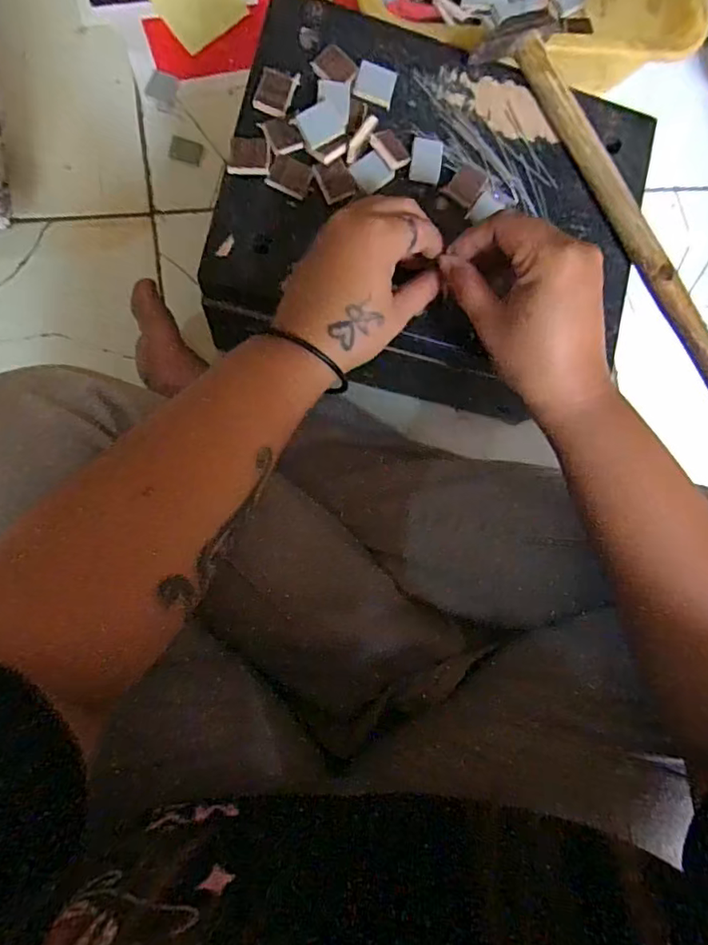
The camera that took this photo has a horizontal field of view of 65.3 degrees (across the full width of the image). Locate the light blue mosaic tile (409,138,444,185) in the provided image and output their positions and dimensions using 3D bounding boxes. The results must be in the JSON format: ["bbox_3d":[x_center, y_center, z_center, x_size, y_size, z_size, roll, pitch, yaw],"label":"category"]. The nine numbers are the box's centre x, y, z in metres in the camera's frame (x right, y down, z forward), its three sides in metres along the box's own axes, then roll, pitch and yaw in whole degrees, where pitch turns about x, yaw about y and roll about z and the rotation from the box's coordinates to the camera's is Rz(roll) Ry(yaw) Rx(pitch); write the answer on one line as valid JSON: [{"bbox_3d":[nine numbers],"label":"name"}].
[{"bbox_3d":[0.047,-0.202,0.359,0.020,0.004,0.027,9,85,-8],"label":"light blue mosaic tile"}]

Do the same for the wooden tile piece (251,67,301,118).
[{"bbox_3d":[-0.049,-0.237,0.343,0.023,0.004,0.030,17,84,-8],"label":"wooden tile piece"}]

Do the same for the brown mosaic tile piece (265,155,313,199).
[{"bbox_3d":[-0.040,-0.185,0.344,0.025,0.004,0.021,20,84,-7],"label":"brown mosaic tile piece"}]

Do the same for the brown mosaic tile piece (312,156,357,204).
[{"bbox_3d":[-0.012,-0.185,0.347,0.020,0.004,0.025,-26,91,-10],"label":"brown mosaic tile piece"}]

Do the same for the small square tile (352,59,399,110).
[{"bbox_3d":[0.014,-0.250,0.356,0.025,0.004,0.028,16,84,-8],"label":"small square tile"}]

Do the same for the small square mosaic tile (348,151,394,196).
[{"bbox_3d":[0.011,-0.190,0.350,0.022,0.004,0.022,45,81,-4],"label":"small square mosaic tile"}]

